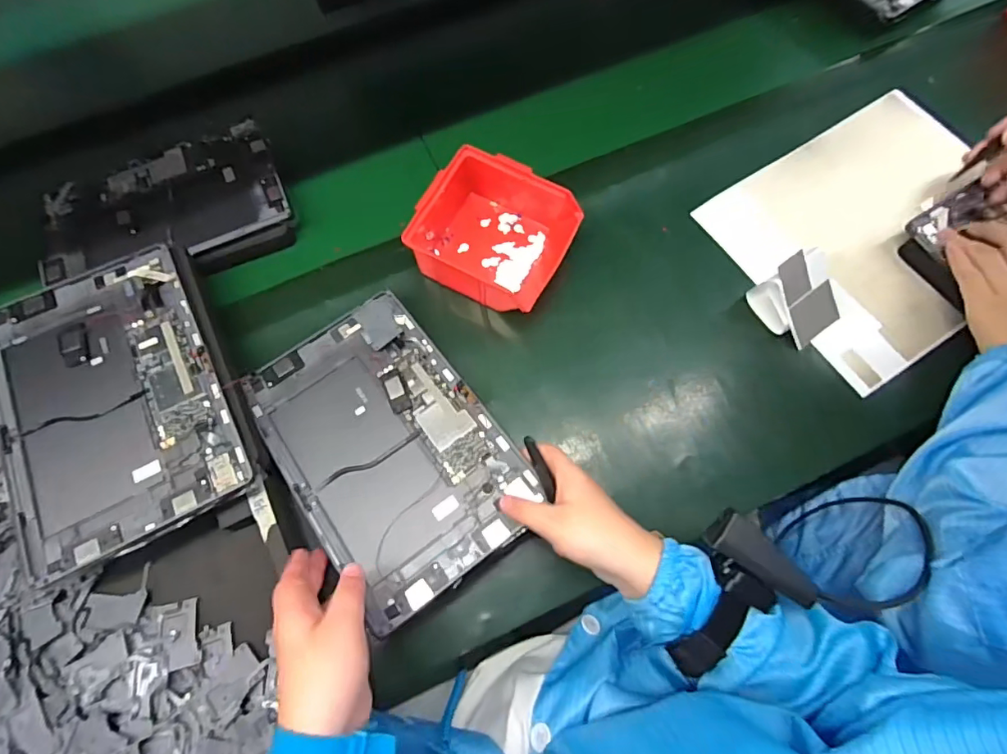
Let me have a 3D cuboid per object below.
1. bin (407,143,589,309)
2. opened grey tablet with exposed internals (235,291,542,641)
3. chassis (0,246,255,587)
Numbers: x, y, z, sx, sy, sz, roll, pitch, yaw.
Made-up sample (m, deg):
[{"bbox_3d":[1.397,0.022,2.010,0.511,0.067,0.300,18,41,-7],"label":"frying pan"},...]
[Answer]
[{"bbox_3d":[-0.012,-0.148,0.503,0.142,0.078,0.131,21,69,11],"label":"bin"},{"bbox_3d":[-0.099,0.054,0.432,0.160,0.012,0.249,-36,70,-13],"label":"opened grey tablet with exposed internals"},{"bbox_3d":[-0.328,0.017,0.426,0.165,0.009,0.252,-27,70,-10],"label":"chassis"}]

